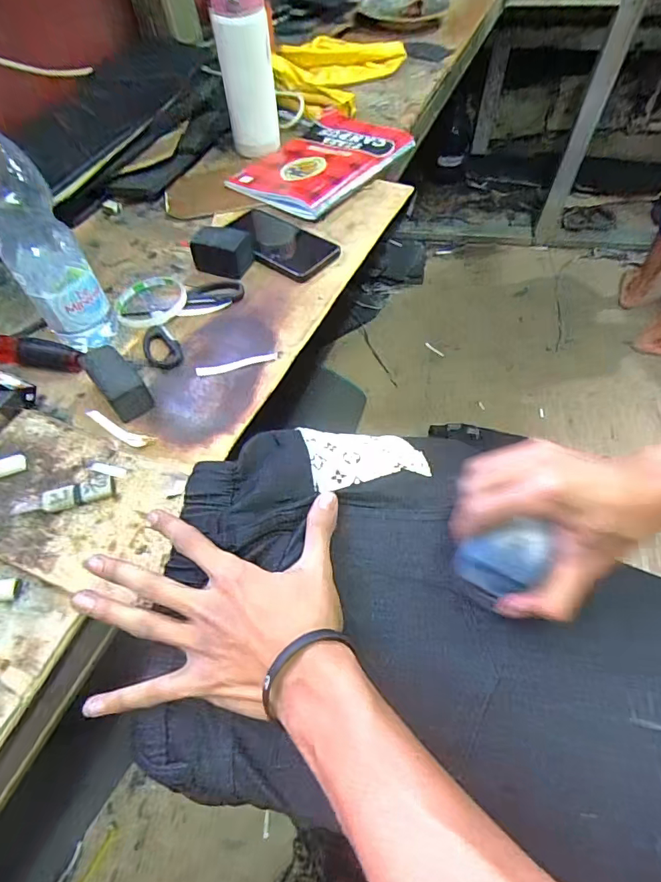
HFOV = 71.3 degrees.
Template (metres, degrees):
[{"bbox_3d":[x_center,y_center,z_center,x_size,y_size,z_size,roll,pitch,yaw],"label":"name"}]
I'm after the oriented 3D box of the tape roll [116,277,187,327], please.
[{"bbox_3d":[-0.215,-0.166,0.553,0.082,0.016,0.078,0,56,0],"label":"tape roll"}]

